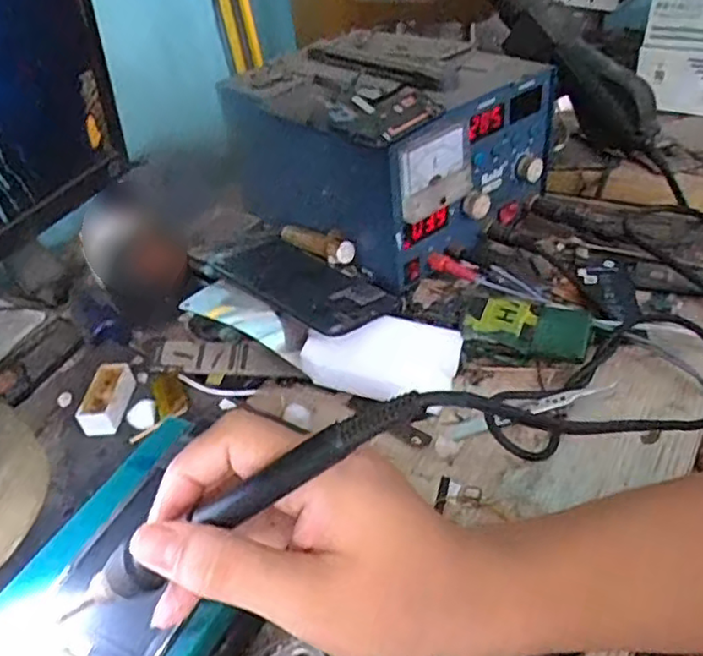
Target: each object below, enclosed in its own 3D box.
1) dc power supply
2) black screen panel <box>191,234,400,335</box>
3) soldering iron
[{"bbox_3d":[0.028,-0.167,0.563,0.191,0.121,0.222,-33,44,-26],"label":"dc power supply"},{"bbox_3d":[-0.048,-0.039,0.511,0.080,0.008,0.185,-22,36,-36],"label":"black screen panel"},{"bbox_3d":[-0.046,0.068,0.246,0.168,0.014,0.014,-34,39,17],"label":"soldering iron"}]

